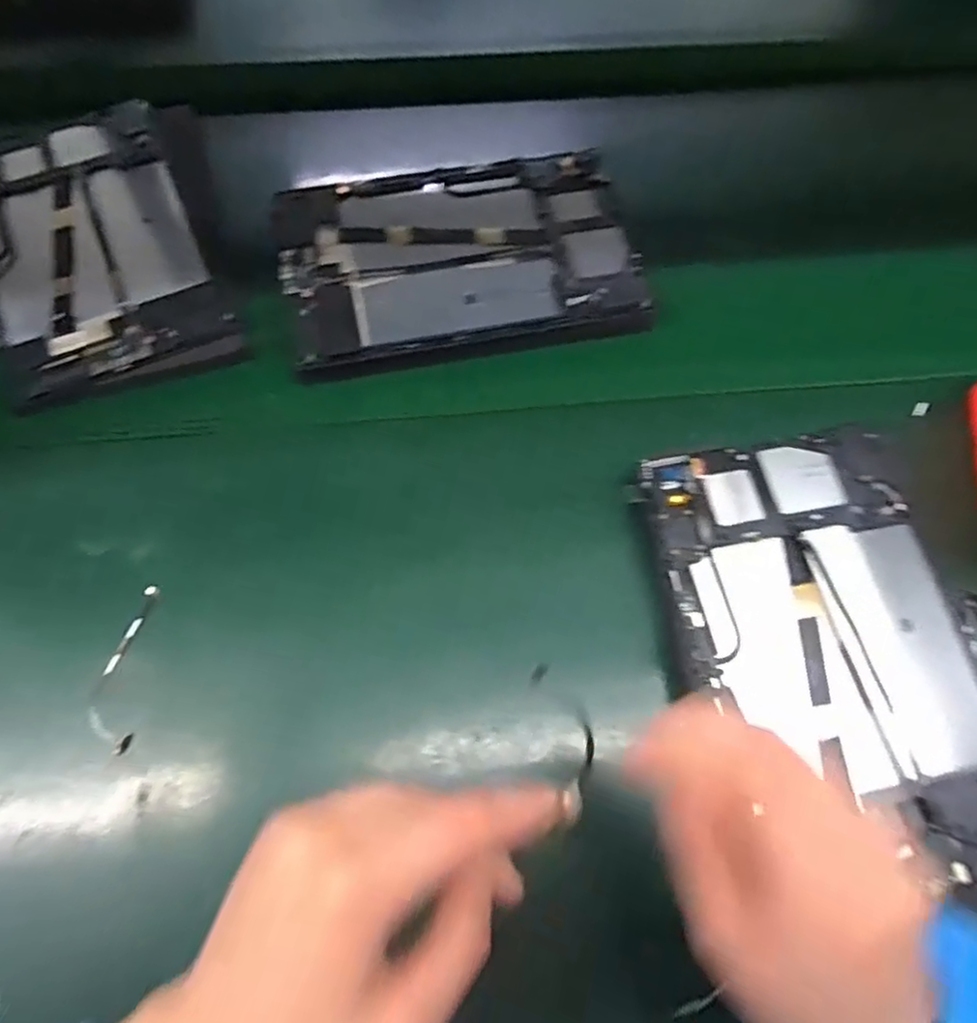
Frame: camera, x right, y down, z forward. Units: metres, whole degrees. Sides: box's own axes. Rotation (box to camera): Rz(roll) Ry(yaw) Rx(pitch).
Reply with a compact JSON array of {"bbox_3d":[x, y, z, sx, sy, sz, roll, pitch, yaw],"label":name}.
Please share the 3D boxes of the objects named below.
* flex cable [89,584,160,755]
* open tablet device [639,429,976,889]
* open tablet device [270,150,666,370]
[{"bbox_3d":[-0.203,0.085,0.369,0.027,0.006,0.091,1,68,0],"label":"flex cable"},{"bbox_3d":[0.183,0.071,0.363,0.155,0.013,0.237,-11,69,-5],"label":"open tablet device"},{"bbox_3d":[-0.020,-0.179,0.464,0.235,0.014,0.158,-12,70,-7],"label":"open tablet device"}]

